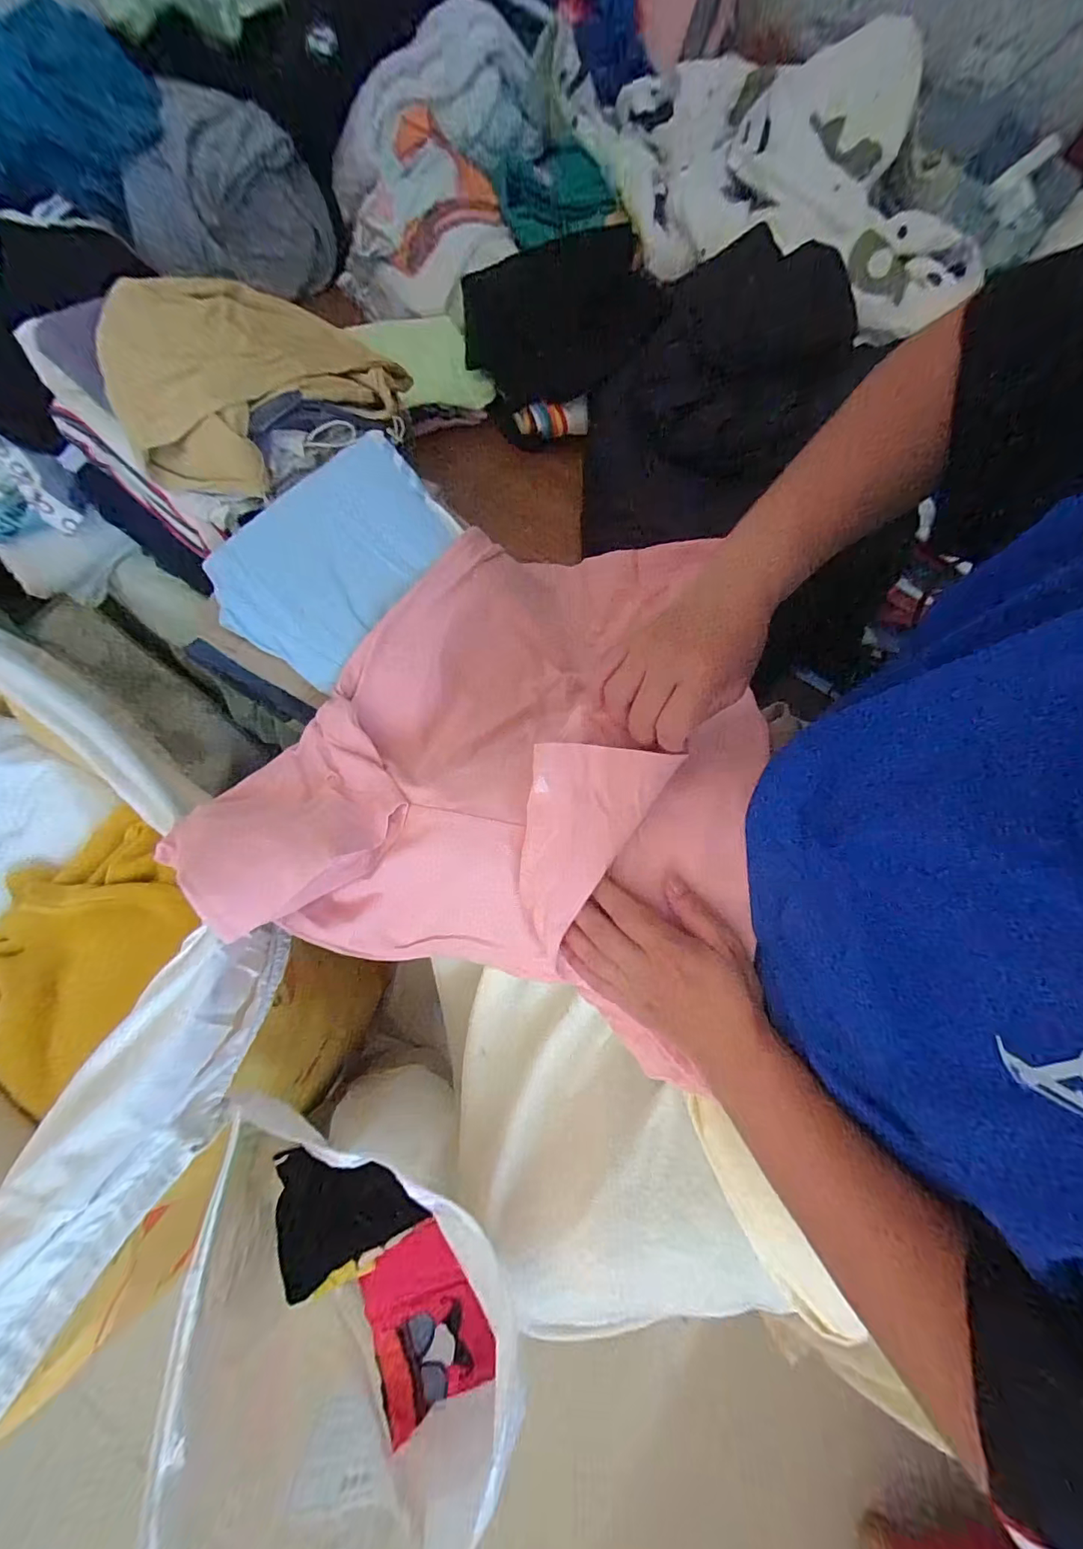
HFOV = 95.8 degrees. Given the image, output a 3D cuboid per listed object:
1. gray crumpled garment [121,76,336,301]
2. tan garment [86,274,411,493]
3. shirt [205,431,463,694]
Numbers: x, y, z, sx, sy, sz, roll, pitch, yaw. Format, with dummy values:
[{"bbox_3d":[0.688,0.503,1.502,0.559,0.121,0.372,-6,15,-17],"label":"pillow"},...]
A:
[{"bbox_3d":[-0.470,-0.857,0.741,0.286,0.172,0.091,-23,71,-11],"label":"gray crumpled garment"},{"bbox_3d":[-0.284,-0.401,0.478,0.195,0.086,0.293,37,71,12],"label":"tan garment"},{"bbox_3d":[-0.178,-0.197,0.452,0.156,0.024,0.225,36,75,-7],"label":"shirt"}]

